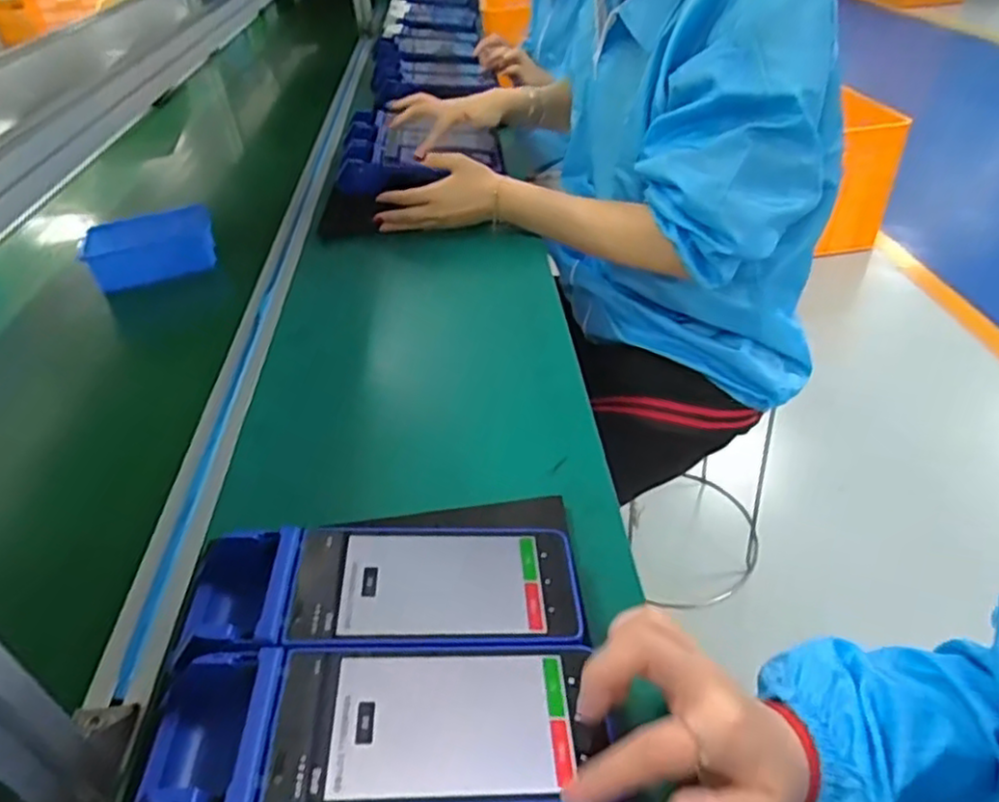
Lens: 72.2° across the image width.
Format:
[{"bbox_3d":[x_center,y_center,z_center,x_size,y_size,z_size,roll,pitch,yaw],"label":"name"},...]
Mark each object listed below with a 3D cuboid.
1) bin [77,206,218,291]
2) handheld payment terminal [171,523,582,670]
[{"bbox_3d":[-0.408,-0.192,0.824,0.131,0.062,0.096,-19,43,-13],"label":"bin"},{"bbox_3d":[-0.069,0.109,0.399,0.223,0.047,0.083,-5,42,2],"label":"handheld payment terminal"}]

